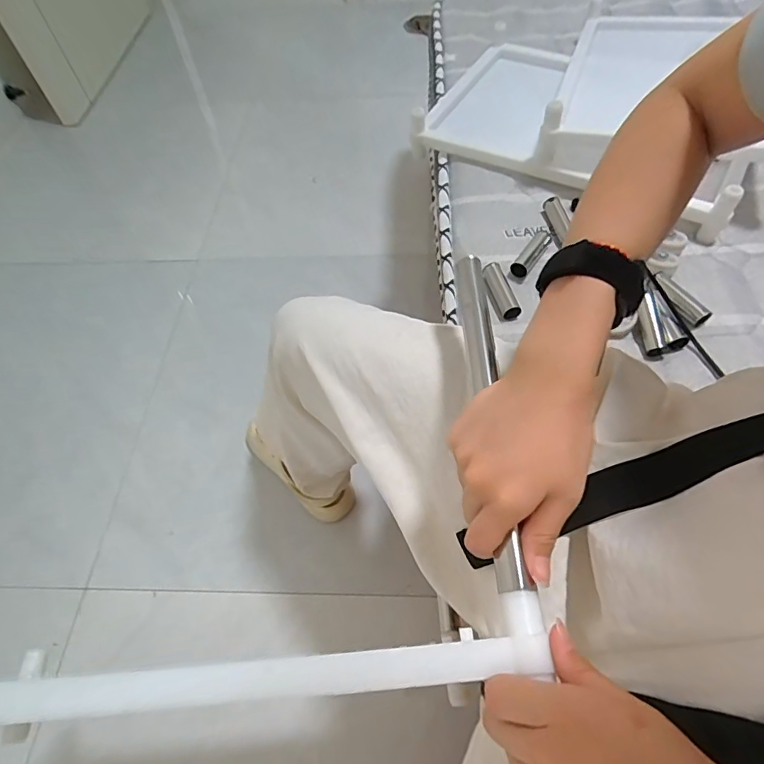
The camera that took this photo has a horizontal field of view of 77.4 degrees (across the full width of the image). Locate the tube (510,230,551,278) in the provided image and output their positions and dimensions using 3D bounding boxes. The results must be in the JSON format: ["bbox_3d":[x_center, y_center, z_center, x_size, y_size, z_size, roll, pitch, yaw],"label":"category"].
[{"bbox_3d":[0.191,-0.165,0.607,0.021,0.018,0.084,31,64,21],"label":"tube"}]

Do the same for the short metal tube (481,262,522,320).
[{"bbox_3d":[0.144,-0.109,0.573,0.029,0.021,0.077,-12,58,-5],"label":"short metal tube"}]

